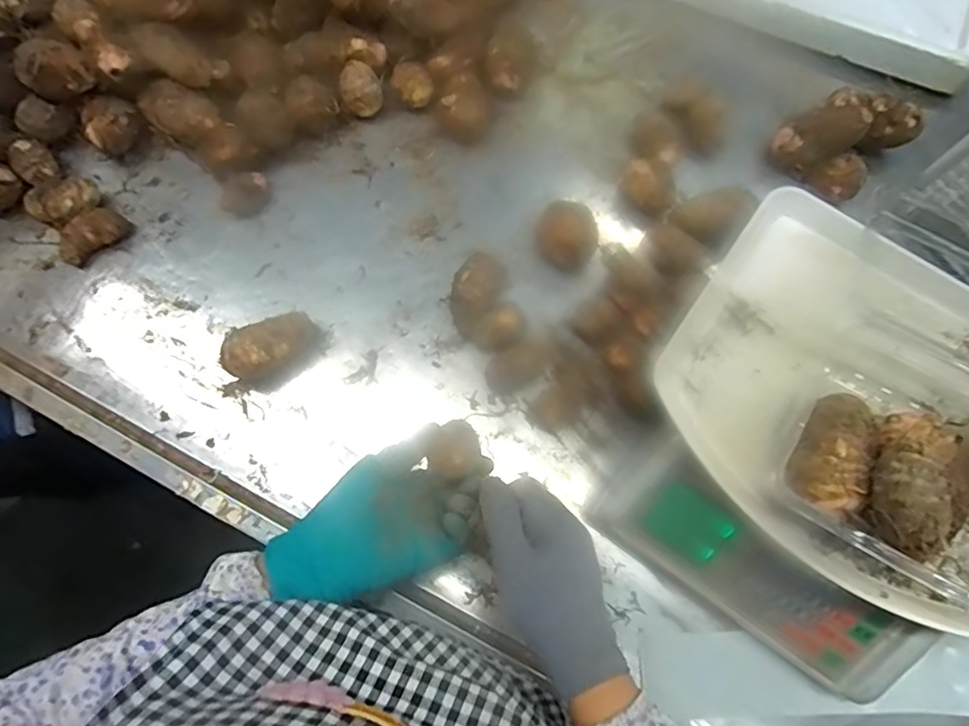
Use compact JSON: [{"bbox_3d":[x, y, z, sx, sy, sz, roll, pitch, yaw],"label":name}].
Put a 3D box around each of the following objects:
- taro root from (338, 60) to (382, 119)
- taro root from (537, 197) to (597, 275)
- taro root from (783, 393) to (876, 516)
[{"bbox_3d":[-0.125,-0.276,0.582,0.039,0.044,0.039,0,75,0],"label":"taro root"},{"bbox_3d":[0.076,-0.115,0.531,0.053,0.051,0.050,0,75,0],"label":"taro root"},{"bbox_3d":[0.217,0.057,0.363,0.036,0.045,0.073,19,76,5],"label":"taro root"}]

